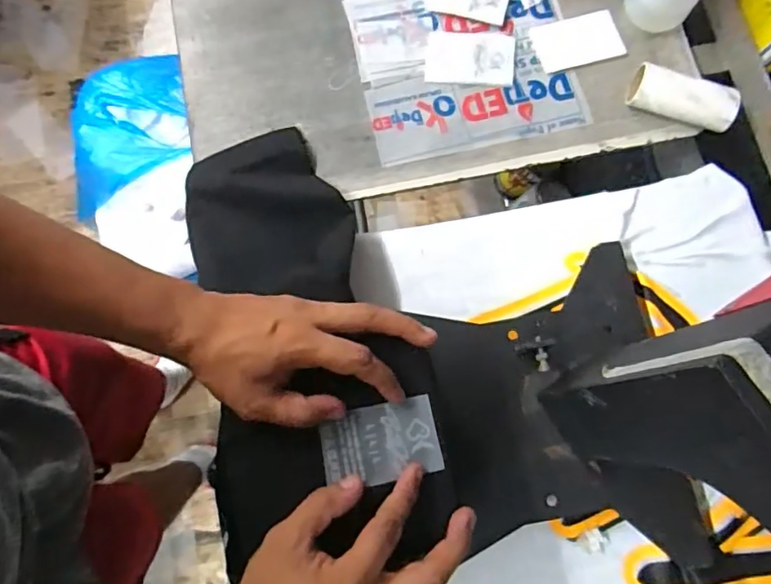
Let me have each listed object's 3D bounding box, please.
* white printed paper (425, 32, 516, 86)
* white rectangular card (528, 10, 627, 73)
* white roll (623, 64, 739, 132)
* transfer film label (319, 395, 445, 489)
[{"bbox_3d":[0.093,-0.257,0.591,0.096,0.004,0.061,3,77,1],"label":"white printed paper"},{"bbox_3d":[0.213,-0.280,0.597,0.096,0.004,0.060,-15,77,-3],"label":"white rectangular card"},{"bbox_3d":[0.306,-0.200,0.559,0.103,0.034,0.041,20,77,5],"label":"white roll"},{"bbox_3d":[-0.004,0.108,0.384,0.082,0.004,0.052,-11,77,-3],"label":"transfer film label"}]

